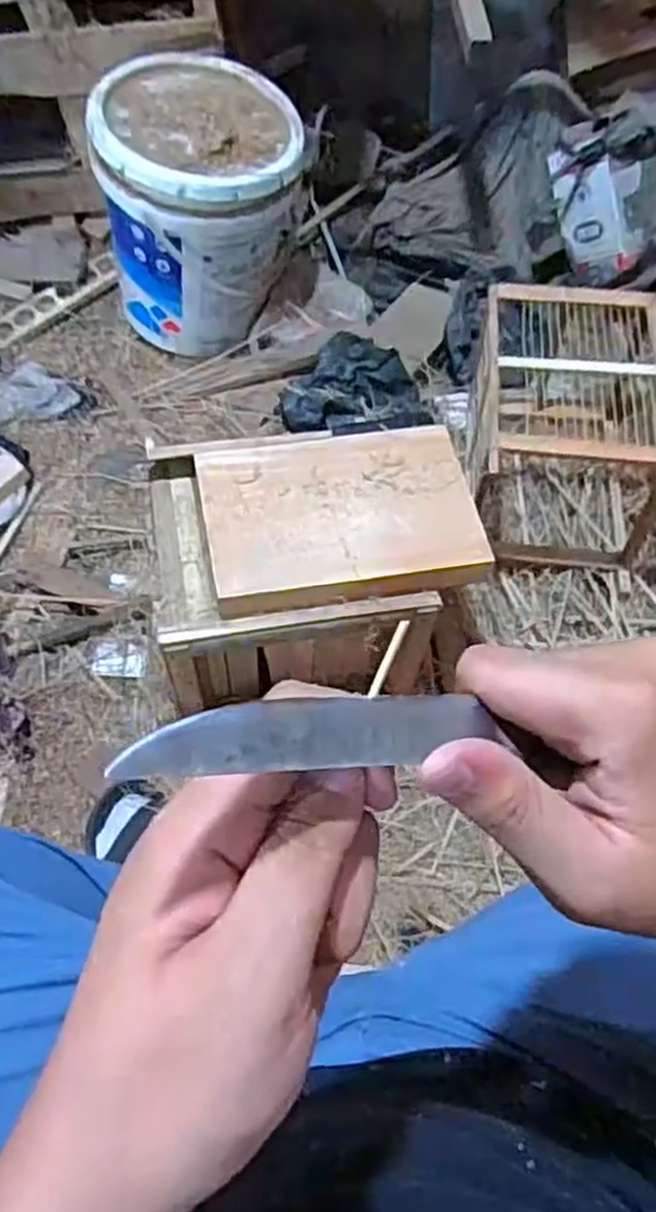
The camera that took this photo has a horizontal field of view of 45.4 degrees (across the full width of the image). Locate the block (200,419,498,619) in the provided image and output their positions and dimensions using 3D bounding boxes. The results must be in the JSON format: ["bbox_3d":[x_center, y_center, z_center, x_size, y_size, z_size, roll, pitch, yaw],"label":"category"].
[{"bbox_3d":[0.011,-0.100,0.843,0.285,0.039,0.199,-8,58,-5],"label":"block"}]

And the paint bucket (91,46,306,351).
[{"bbox_3d":[-0.190,-0.605,1.213,0.285,0.318,0.278,-11,58,-7],"label":"paint bucket"}]

